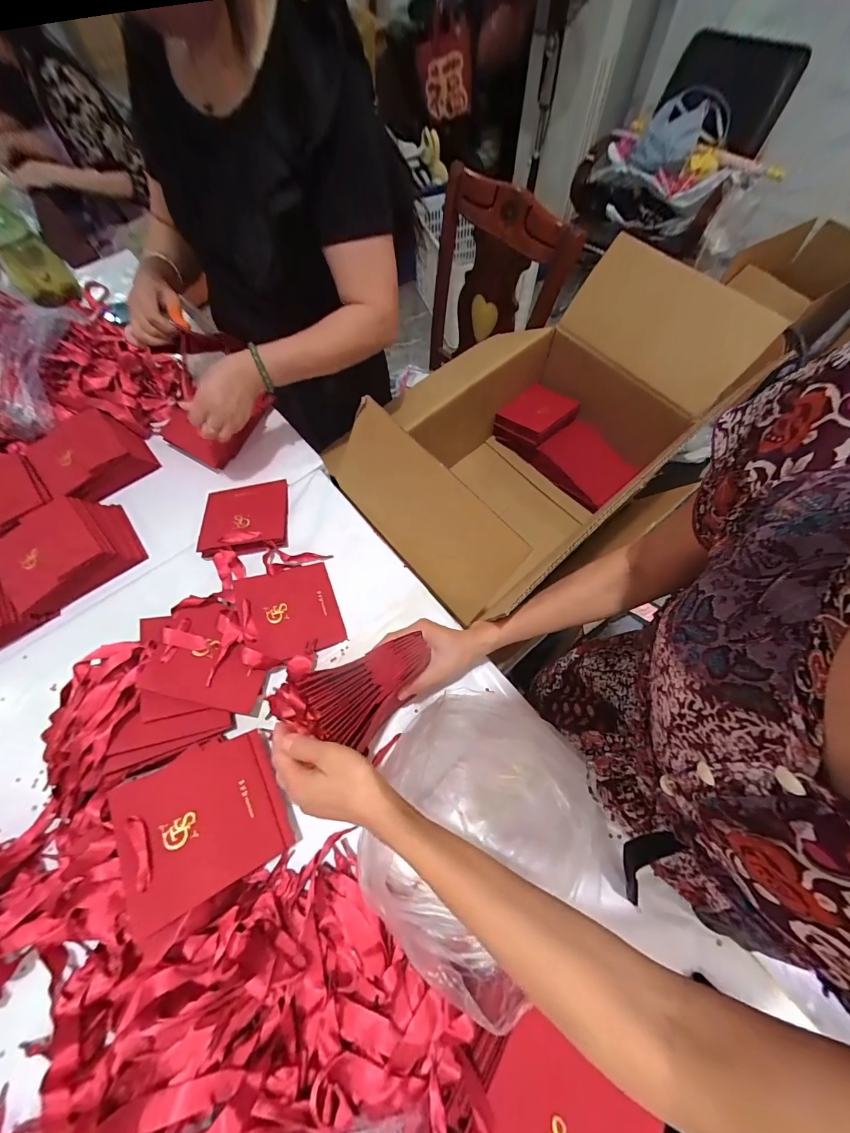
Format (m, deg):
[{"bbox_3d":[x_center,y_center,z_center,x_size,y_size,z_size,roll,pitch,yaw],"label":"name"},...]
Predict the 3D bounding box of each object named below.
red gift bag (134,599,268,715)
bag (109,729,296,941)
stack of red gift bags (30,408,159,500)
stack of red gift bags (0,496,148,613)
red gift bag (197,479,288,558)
[{"bbox_3d":[-0.290,0.121,0.536,0.144,0.017,0.130,21,56,-15],"label":"red gift bag"},{"bbox_3d":[-0.245,0.279,0.435,0.152,0.009,0.146,-15,64,-37],"label":"bag"},{"bbox_3d":[-0.621,-0.204,0.731,0.162,0.068,0.165,-41,70,-15],"label":"stack of red gift bags"},{"bbox_3d":[-0.582,-0.023,0.632,0.173,0.069,0.147,-37,69,-13],"label":"stack of red gift bags"},{"bbox_3d":[-0.316,-0.091,0.672,0.139,0.042,0.146,-10,65,-2],"label":"red gift bag"}]

